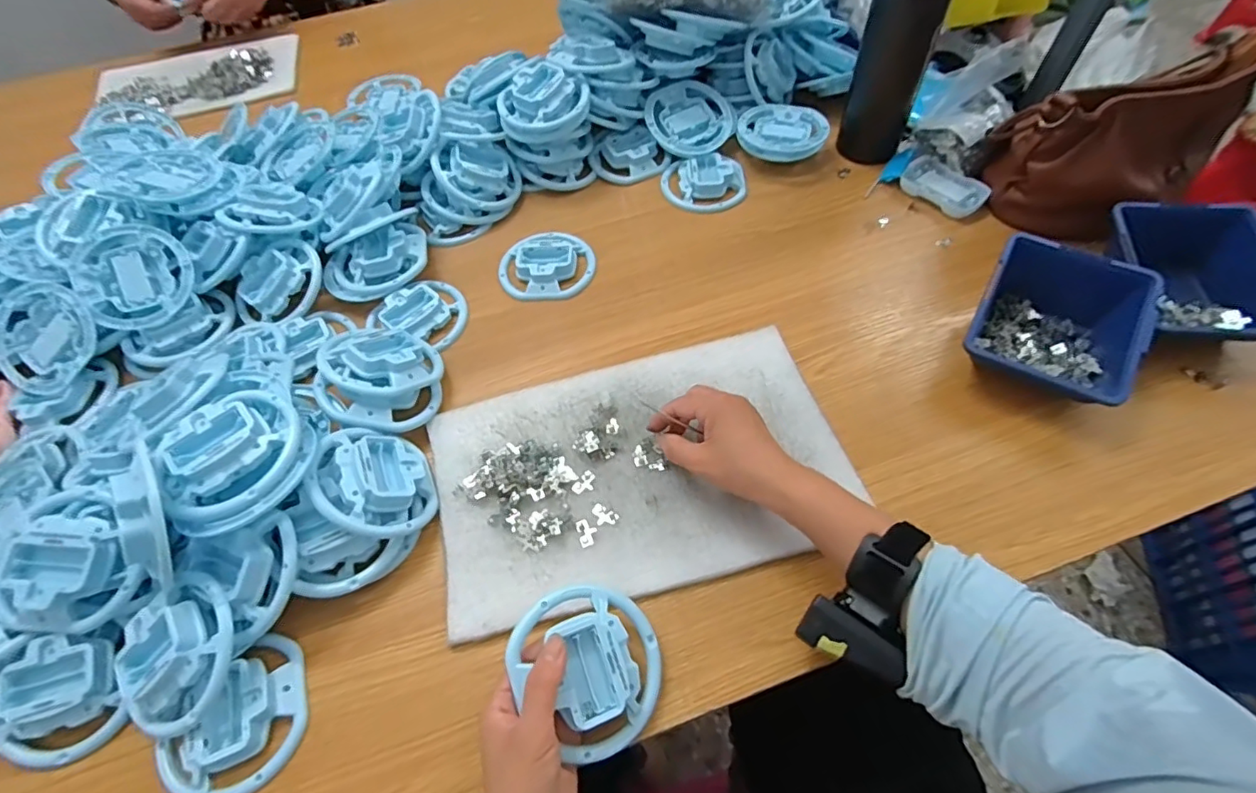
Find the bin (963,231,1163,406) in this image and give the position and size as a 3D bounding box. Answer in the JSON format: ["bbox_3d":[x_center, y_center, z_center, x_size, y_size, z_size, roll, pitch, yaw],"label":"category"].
[{"bbox_3d":[0.366,-0.058,0.490,0.119,0.068,0.133,26,63,18],"label":"bin"}]

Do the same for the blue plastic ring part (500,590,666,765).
[{"bbox_3d":[-0.023,0.175,0.374,0.101,0.032,0.088,49,48,-2],"label":"blue plastic ring part"}]

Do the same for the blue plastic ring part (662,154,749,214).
[{"bbox_3d":[0.091,-0.255,0.676,0.098,0.021,0.080,-1,58,3],"label":"blue plastic ring part"}]

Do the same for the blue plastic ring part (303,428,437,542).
[{"bbox_3d":[-0.202,0.064,0.451,0.094,0.028,0.101,-12,61,-51],"label":"blue plastic ring part"}]

